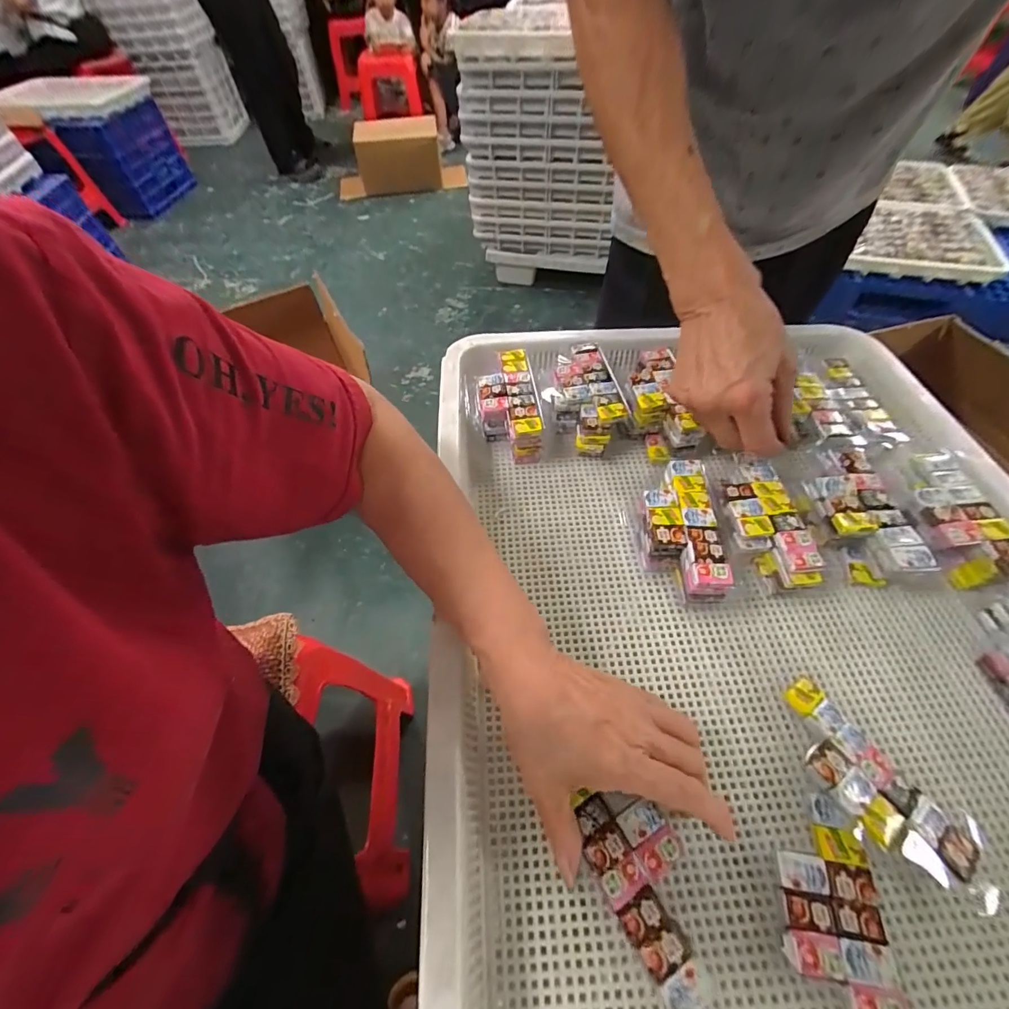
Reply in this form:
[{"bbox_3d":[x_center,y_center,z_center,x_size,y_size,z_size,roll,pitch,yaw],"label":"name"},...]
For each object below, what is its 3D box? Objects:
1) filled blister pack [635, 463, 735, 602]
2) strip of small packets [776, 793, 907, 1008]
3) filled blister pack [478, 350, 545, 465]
[{"bbox_3d":[0.140,0.024,0.371,0.060,0.050,0.121,1,54,2],"label":"filled blister pack"},{"bbox_3d":[0.179,0.226,0.241,0.053,0.011,0.113,4,55,5],"label":"strip of small packets"},{"bbox_3d":[0.003,-0.101,0.454,0.058,0.046,0.118,-7,54,-4],"label":"filled blister pack"}]

